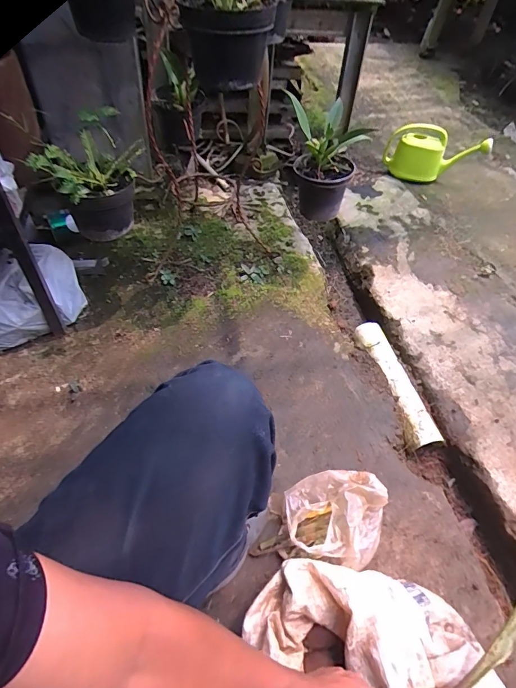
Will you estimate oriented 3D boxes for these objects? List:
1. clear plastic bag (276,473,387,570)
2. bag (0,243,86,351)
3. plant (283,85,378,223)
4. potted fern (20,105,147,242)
[{"bbox_3d":[0.146,0.320,0.734,0.186,0.096,0.173,5,49,2],"label":"clear plastic bag"},{"bbox_3d":[-0.576,-0.121,0.961,0.257,0.187,0.130,-26,55,-23],"label":"bag"},{"bbox_3d":[0.171,-0.498,1.070,0.172,0.265,0.216,0,50,-5],"label":"plant"},{"bbox_3d":[-0.354,-0.353,0.837,0.220,0.229,0.154,-25,56,-23],"label":"potted fern"}]

